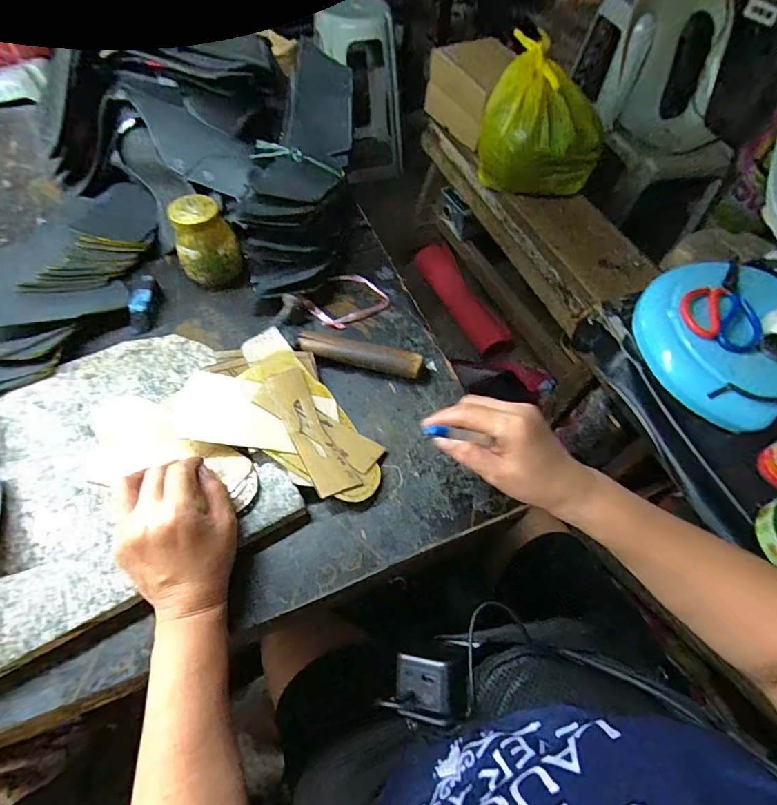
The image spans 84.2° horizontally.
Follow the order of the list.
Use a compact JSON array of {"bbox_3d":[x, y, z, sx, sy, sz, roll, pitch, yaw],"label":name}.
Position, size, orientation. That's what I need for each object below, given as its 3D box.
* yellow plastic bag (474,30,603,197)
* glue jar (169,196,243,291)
[{"bbox_3d":[0.365,-0.641,1.010,0.272,0.243,0.218,28,61,14],"label":"yellow plastic bag"},{"bbox_3d":[-0.221,-0.195,0.524,0.070,0.084,0.070,1,58,-2],"label":"glue jar"}]

